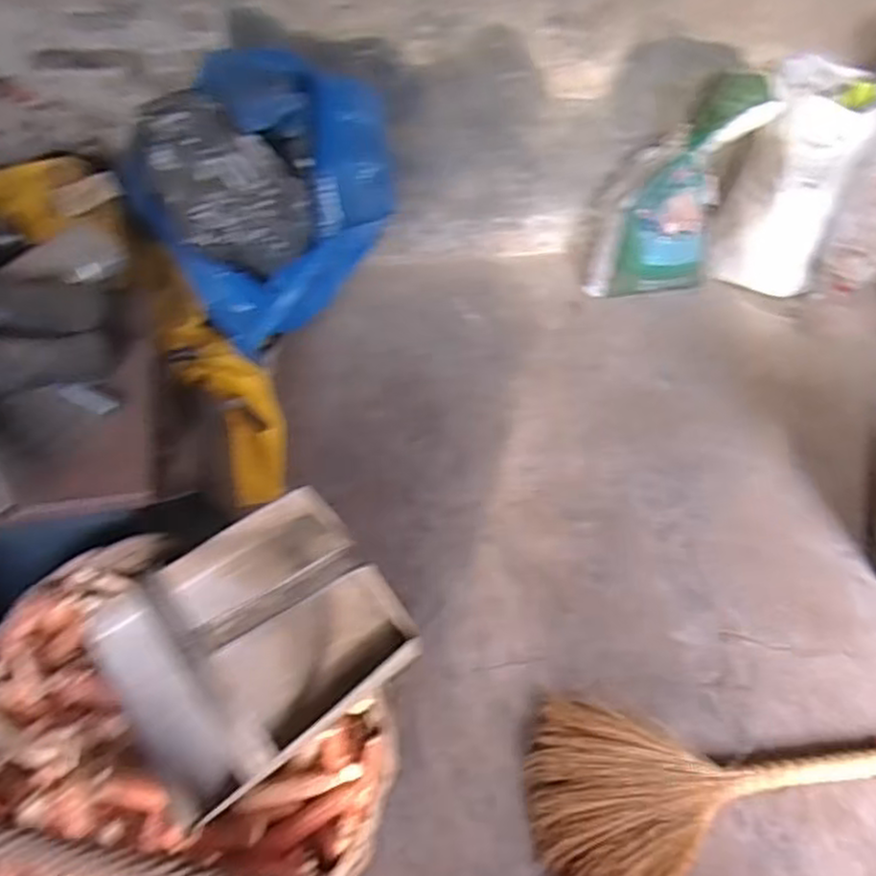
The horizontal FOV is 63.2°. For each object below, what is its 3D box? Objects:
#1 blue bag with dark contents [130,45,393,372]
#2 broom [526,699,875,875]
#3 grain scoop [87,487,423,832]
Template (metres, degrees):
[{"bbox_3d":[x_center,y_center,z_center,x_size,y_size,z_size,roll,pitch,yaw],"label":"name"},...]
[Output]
[{"bbox_3d":[-0.270,-0.426,1.262,0.433,0.310,0.386,-26,59,-26],"label":"blue bag with dark contents"},{"bbox_3d":[0.509,0.562,1.218,0.742,0.058,0.361,-10,53,-15],"label":"broom"},{"bbox_3d":[-0.206,0.232,0.794,0.291,0.197,0.252,-27,59,-26],"label":"grain scoop"}]

